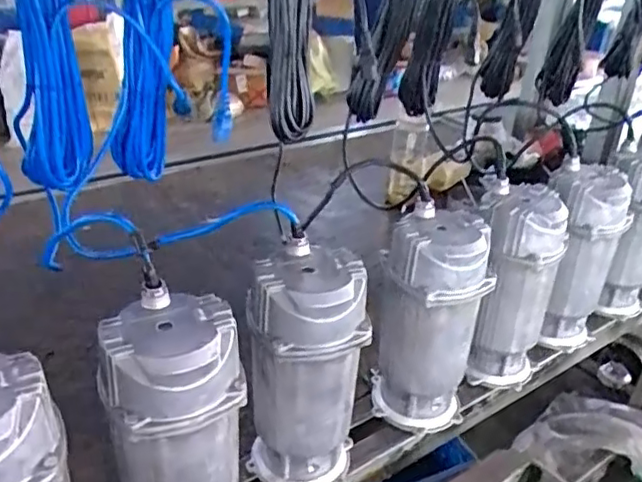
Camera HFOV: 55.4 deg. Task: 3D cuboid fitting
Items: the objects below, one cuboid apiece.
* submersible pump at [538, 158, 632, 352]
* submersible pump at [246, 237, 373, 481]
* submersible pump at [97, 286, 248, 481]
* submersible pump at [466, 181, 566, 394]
[{"bbox_3d":[0.409,0.037,0.992,0.120,0.296,0.103,17,32,22],"label":"submersible pump"},{"bbox_3d":[-0.018,0.163,0.723,0.129,0.292,0.119,4,29,0],"label":"submersible pump"},{"bbox_3d":[-0.145,0.208,0.626,0.126,0.290,0.110,-4,30,-13],"label":"submersible pump"},{"bbox_3d":[0.280,0.074,0.907,0.116,0.287,0.111,14,31,18],"label":"submersible pump"}]

